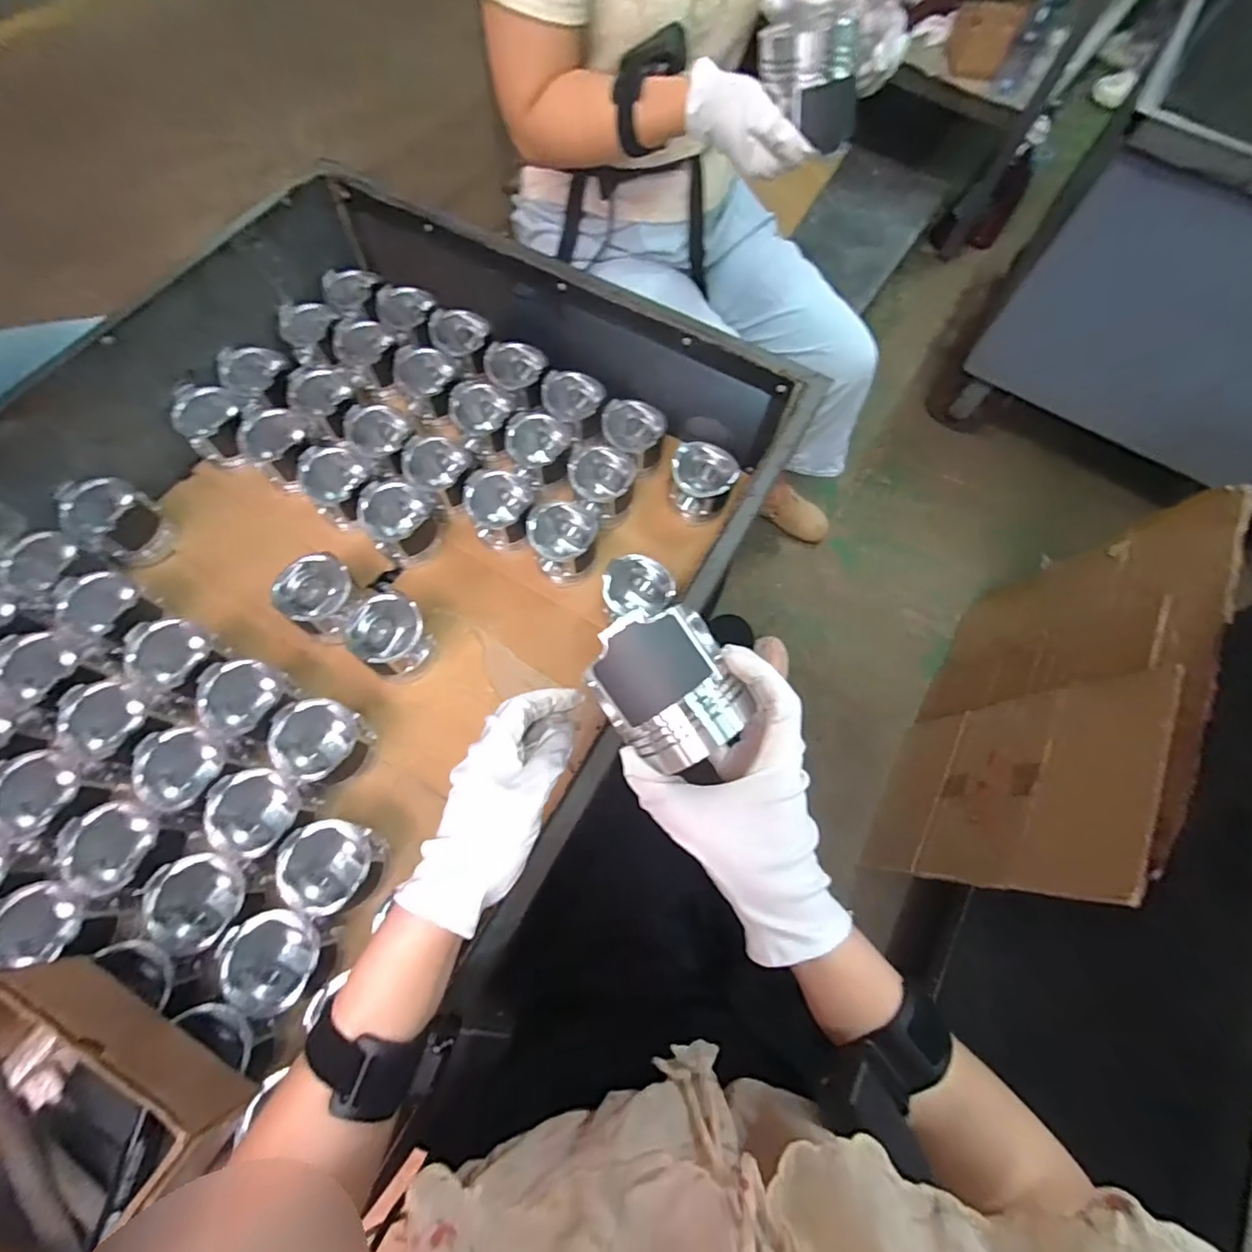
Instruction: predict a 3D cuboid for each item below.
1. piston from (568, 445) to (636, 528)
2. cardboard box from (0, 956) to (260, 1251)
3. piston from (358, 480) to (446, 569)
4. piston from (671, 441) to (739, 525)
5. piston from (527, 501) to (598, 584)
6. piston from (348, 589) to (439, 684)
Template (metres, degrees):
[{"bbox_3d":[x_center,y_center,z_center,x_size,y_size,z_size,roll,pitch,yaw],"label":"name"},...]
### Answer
[{"bbox_3d":[-0.032,-0.181,0.764,0.086,0.079,0.090,5,69,-1],"label":"piston"},{"bbox_3d":[-0.418,0.375,0.409,0.205,0.105,0.164,33,71,10],"label":"cardboard box"},{"bbox_3d":[-0.285,-0.130,0.723,0.082,0.087,0.087,1,69,-3],"label":"piston"},{"bbox_3d":[0.100,-0.187,0.770,0.084,0.088,0.086,15,69,3],"label":"piston"},{"bbox_3d":[-0.078,-0.105,0.727,0.084,0.080,0.084,1,69,-3],"label":"piston"},{"bbox_3d":[-0.274,0.013,0.666,0.083,0.085,0.080,1,69,-3],"label":"piston"}]

